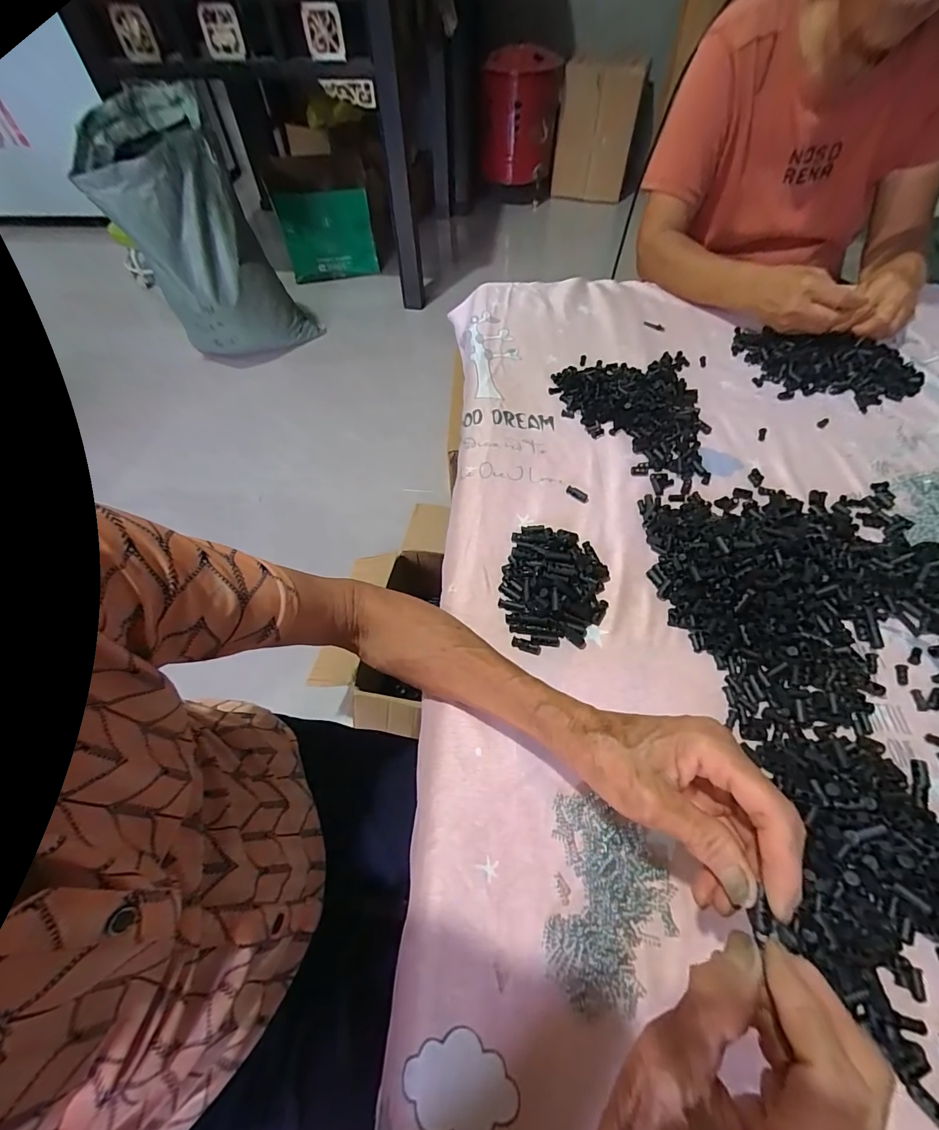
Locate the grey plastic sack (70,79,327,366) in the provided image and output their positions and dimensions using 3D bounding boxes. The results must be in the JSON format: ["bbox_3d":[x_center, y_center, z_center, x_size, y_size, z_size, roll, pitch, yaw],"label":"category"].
[{"bbox_3d":[-0.714,-0.865,1.209,0.310,0.575,0.322,4,57,4],"label":"grey plastic sack"}]

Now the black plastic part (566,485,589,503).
[{"bbox_3d":[0.120,-0.079,0.484,0.028,0.005,0.012,30,63,20],"label":"black plastic part"}]

